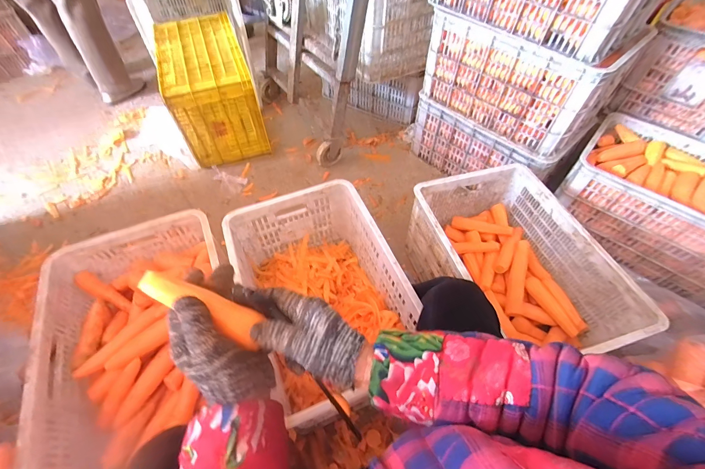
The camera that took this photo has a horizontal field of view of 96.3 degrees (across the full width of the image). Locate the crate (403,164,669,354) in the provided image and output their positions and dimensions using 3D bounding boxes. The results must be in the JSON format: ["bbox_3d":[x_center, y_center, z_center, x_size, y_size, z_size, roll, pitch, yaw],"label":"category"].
[{"bbox_3d":[0.403,0.092,0.853,0.351,0.238,0.521,-11,53,-9],"label":"crate"}]

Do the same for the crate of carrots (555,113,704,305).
[{"bbox_3d":[0.955,-0.094,0.980,0.520,0.257,0.374,35,60,24],"label":"crate of carrots"}]

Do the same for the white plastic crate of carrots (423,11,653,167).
[{"bbox_3d":[0.522,-0.507,1.000,0.296,0.276,0.508,-35,60,-24],"label":"white plastic crate of carrots"}]

